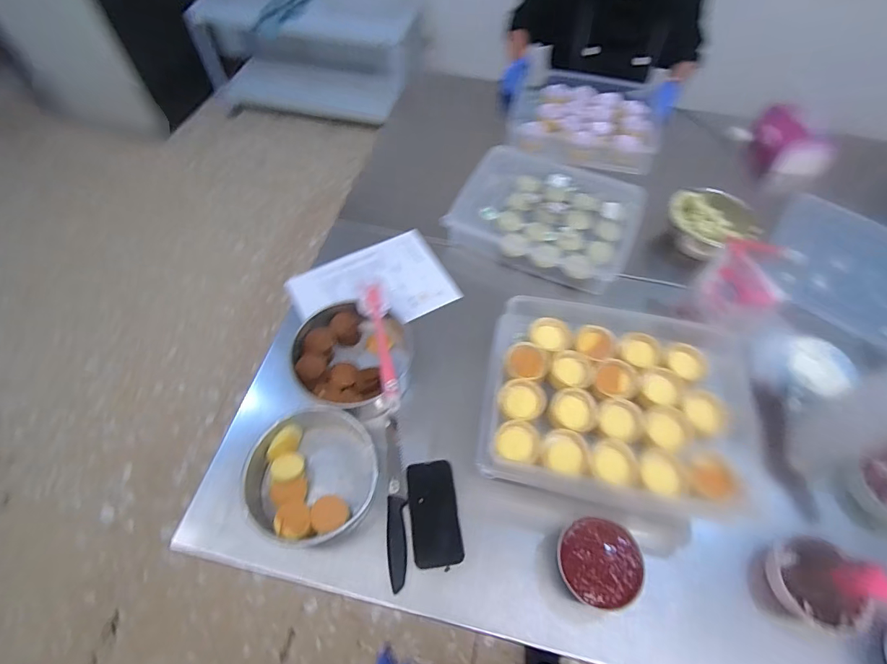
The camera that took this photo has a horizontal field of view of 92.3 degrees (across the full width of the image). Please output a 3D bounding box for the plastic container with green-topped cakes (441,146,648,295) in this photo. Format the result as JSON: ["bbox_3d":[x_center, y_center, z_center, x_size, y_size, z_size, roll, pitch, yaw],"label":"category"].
[{"bbox_3d":[0.227,-0.257,0.930,0.362,0.078,0.295,22,61,11],"label":"plastic container with green-topped cakes"}]

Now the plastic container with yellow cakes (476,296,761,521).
[{"bbox_3d":[0.267,0.110,0.673,0.388,0.090,0.302,11,59,5],"label":"plastic container with yellow cakes"}]

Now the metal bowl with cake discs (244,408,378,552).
[{"bbox_3d":[-0.192,0.211,0.640,0.181,0.066,0.190,1,59,-1],"label":"metal bowl with cake discs"}]

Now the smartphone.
[{"bbox_3d":[-0.014,0.268,0.637,0.070,0.012,0.144,-6,59,-6],"label":"smartphone"}]

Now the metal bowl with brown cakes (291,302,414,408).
[{"bbox_3d":[-0.159,0.045,0.755,0.185,0.094,0.186,1,59,-1],"label":"metal bowl with brown cakes"}]

